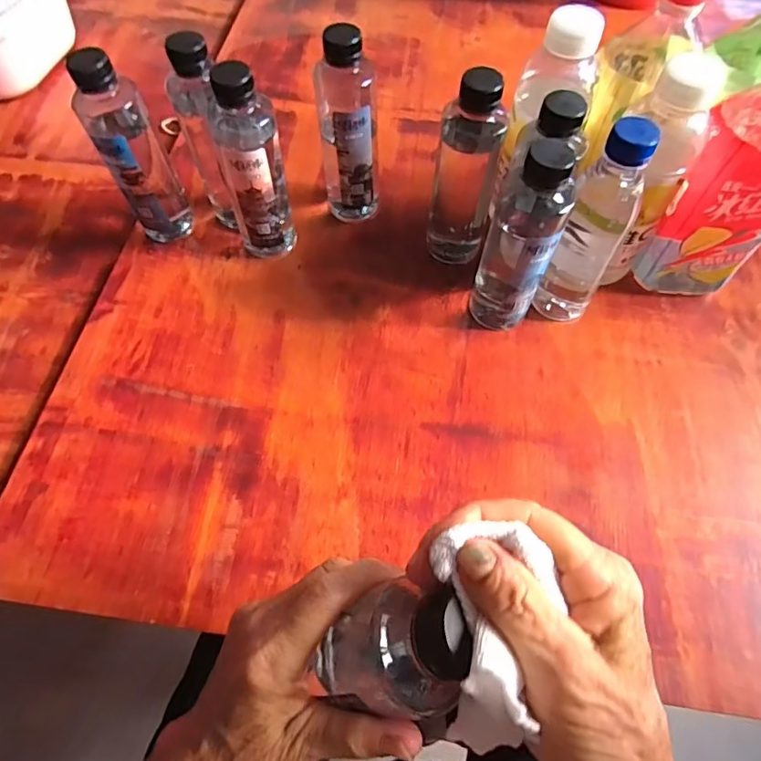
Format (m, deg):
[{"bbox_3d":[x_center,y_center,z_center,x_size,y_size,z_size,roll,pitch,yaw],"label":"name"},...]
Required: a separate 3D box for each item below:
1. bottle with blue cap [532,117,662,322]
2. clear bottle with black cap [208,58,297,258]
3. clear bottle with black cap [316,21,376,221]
[{"bbox_3d":[0.174,-0.122,0.430,0.047,0.183,0.048,28,65,15],"label":"bottle with blue cap"},{"bbox_3d":[-0.111,-0.185,0.471,0.056,0.176,0.048,-17,62,-8],"label":"clear bottle with black cap"},{"bbox_3d":[-0.029,-0.225,0.493,0.054,0.179,0.047,-2,61,0],"label":"clear bottle with black cap"}]

